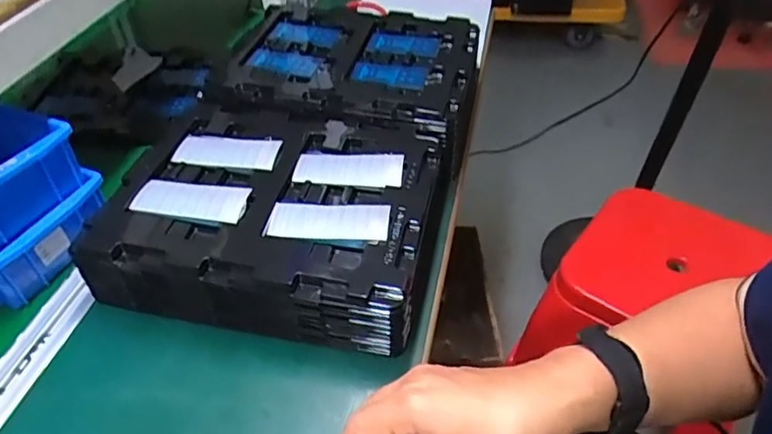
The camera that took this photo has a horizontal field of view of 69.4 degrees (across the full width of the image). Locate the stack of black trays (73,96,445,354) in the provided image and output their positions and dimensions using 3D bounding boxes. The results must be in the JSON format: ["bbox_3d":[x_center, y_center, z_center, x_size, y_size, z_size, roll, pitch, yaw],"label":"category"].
[{"bbox_3d":[-0.096,-0.007,0.523,0.275,0.070,0.225,7,45,8],"label":"stack of black trays"}]

